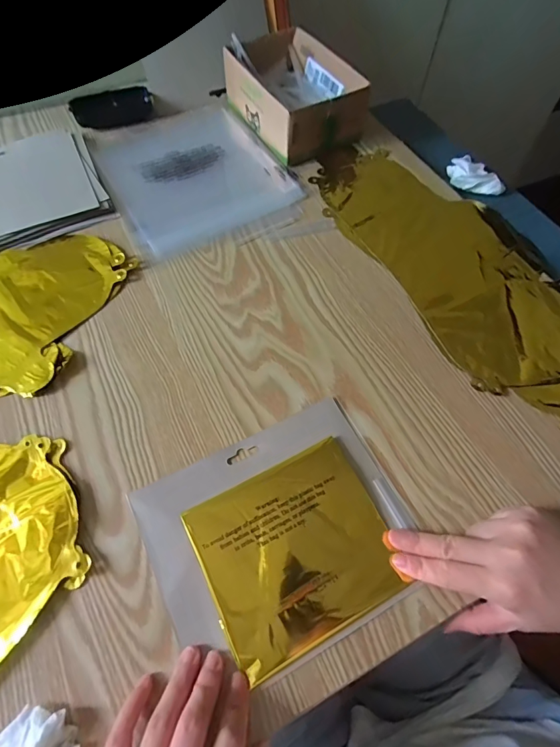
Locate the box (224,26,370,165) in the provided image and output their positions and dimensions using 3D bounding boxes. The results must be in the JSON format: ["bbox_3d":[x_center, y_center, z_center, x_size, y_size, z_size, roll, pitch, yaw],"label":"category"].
[{"bbox_3d":[0.018,-0.390,0.565,0.136,0.068,0.204,-25,64,-14],"label":"box"}]

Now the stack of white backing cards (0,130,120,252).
[{"bbox_3d":[-0.328,-0.222,0.497,0.204,0.014,0.179,-25,64,-14],"label":"stack of white backing cards"}]

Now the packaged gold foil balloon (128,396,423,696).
[{"bbox_3d":[0.001,0.122,0.317,0.192,0.009,0.162,-24,64,-13],"label":"packaged gold foil balloon"}]

